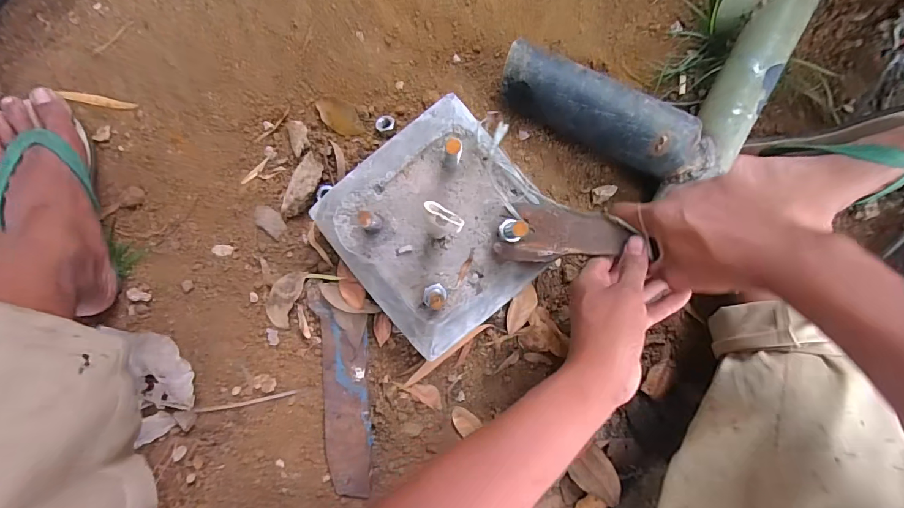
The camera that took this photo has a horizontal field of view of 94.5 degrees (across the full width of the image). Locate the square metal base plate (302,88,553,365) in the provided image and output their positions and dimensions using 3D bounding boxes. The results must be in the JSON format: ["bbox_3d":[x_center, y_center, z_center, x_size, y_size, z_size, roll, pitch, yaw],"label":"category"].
[{"bbox_3d":[-0.011,-0.027,0.425,0.198,0.044,0.206,-40,91,-2],"label":"square metal base plate"}]

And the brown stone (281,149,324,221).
[{"bbox_3d":[-0.172,-0.080,0.486,0.034,0.039,0.080,18,89,-2],"label":"brown stone"}]

